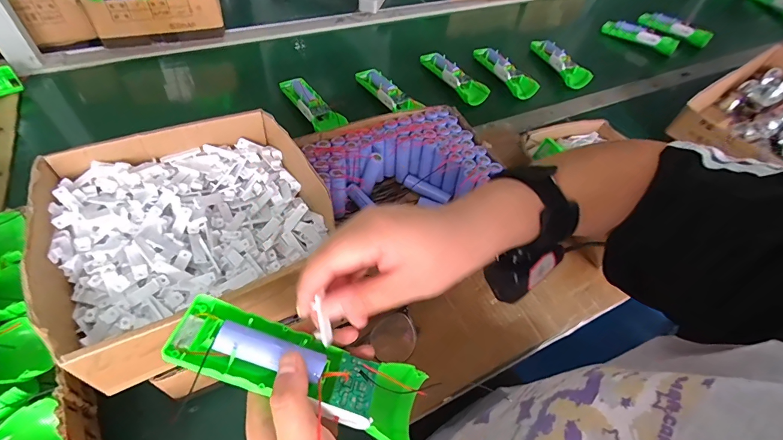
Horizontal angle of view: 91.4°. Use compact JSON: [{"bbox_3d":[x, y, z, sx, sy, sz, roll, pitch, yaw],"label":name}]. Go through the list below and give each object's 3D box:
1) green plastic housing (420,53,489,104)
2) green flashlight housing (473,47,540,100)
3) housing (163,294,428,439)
[{"bbox_3d":[0.115,-0.274,0.720,0.036,0.031,0.174,-19,56,-20],"label":"green plastic housing"},{"bbox_3d":[0.220,-0.295,0.750,0.036,0.030,0.181,-19,56,-19],"label":"green flashlight housing"},{"bbox_3d":[-0.055,0.095,0.243,0.159,0.033,0.046,26,51,-11],"label":"housing"}]

